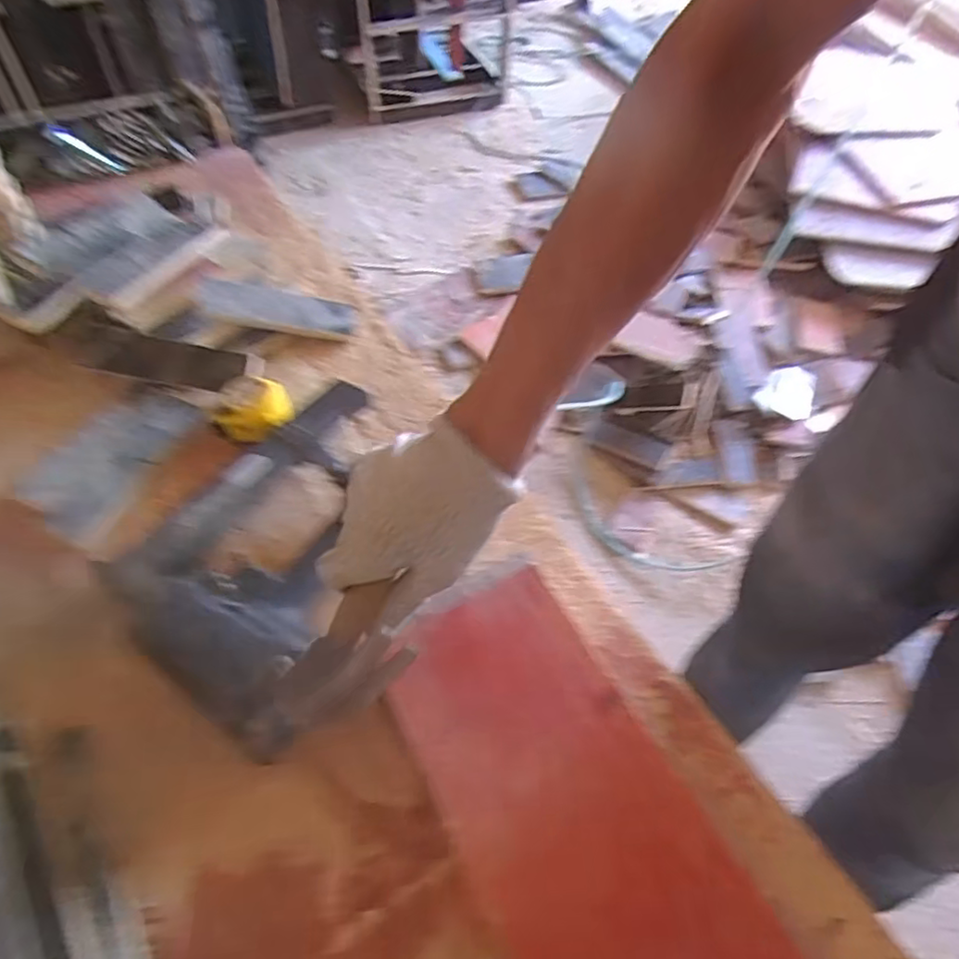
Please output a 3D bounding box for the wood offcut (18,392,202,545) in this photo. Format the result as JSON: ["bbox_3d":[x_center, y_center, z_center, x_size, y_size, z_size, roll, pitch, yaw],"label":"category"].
[{"bbox_3d":[-0.357,-0.025,0.613,0.093,0.006,0.167,22,56,11],"label":"wood offcut"}]

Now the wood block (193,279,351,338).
[{"bbox_3d":[-0.223,-0.188,0.705,0.163,0.012,0.044,7,84,-19],"label":"wood block"}]

